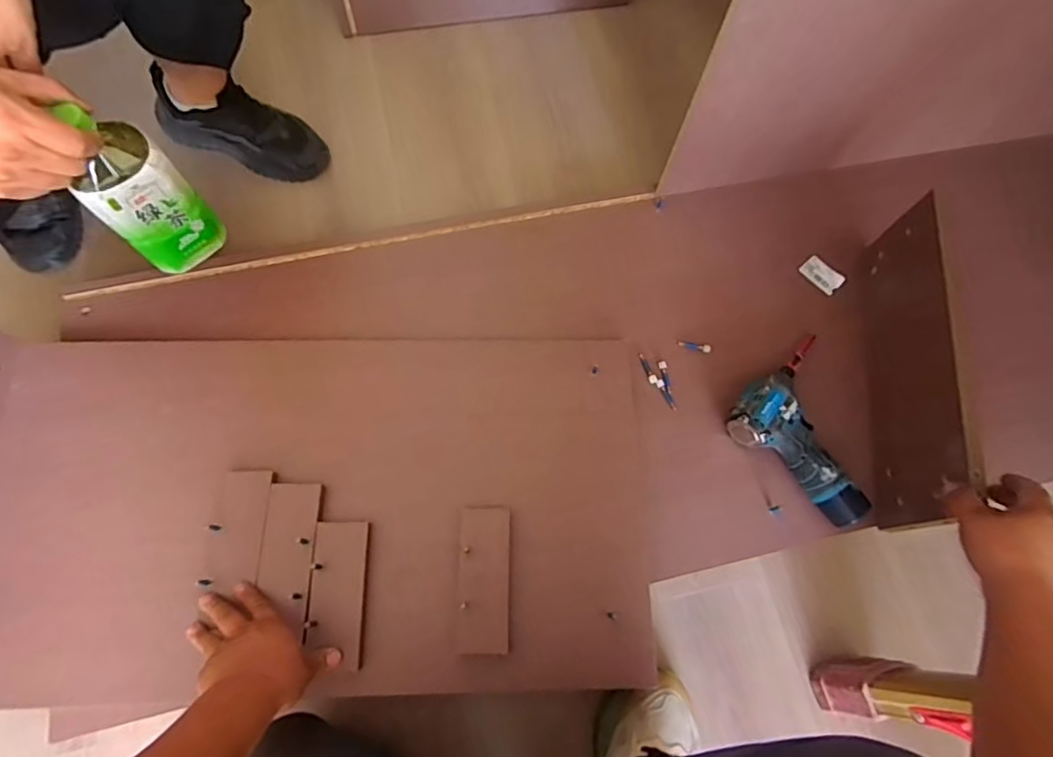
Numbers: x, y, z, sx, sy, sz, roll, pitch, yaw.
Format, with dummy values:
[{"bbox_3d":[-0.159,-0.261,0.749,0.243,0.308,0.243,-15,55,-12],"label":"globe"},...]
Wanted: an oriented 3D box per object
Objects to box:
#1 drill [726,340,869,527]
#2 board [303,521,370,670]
[{"bbox_3d":[0.401,0.057,0.765,0.208,0.060,0.202,43,74,12],"label":"drill"},{"bbox_3d":[-0.218,0.249,0.667,0.063,0.014,0.159,-4,69,-4],"label":"board"}]

